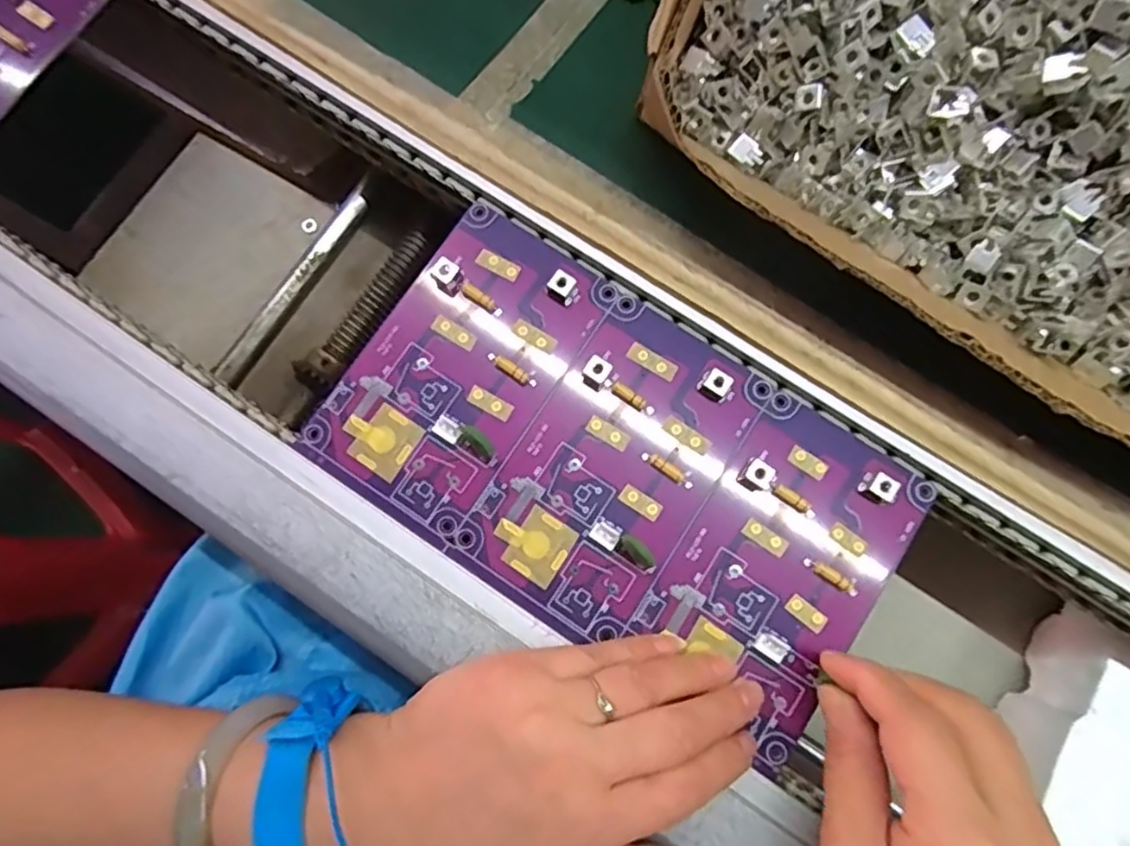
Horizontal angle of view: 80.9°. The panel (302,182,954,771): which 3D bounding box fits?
[{"bbox_3d":[0.023,0.019,0.294,0.247,0.011,0.143,33,80,6],"label":"panel"}]

